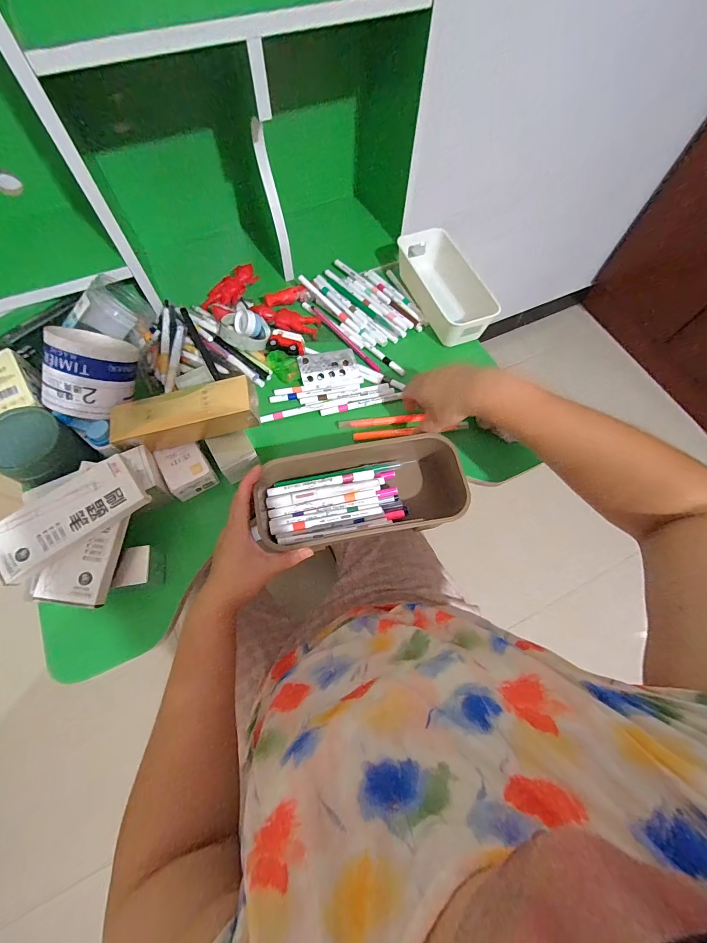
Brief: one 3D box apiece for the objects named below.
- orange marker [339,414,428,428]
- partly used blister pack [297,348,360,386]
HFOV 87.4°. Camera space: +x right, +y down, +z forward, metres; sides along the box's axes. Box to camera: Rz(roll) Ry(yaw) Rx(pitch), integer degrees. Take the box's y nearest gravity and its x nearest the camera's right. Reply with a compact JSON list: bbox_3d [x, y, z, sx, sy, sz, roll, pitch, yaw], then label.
[{"bbox_3d":[0.037,-0.072,0.532,0.115,0.010,0.011,-5,67,1],"label":"orange marker"},{"bbox_3d":[-0.038,-0.161,0.567,0.088,0.005,0.047,-12,84,-12],"label":"partly used blister pack"}]

